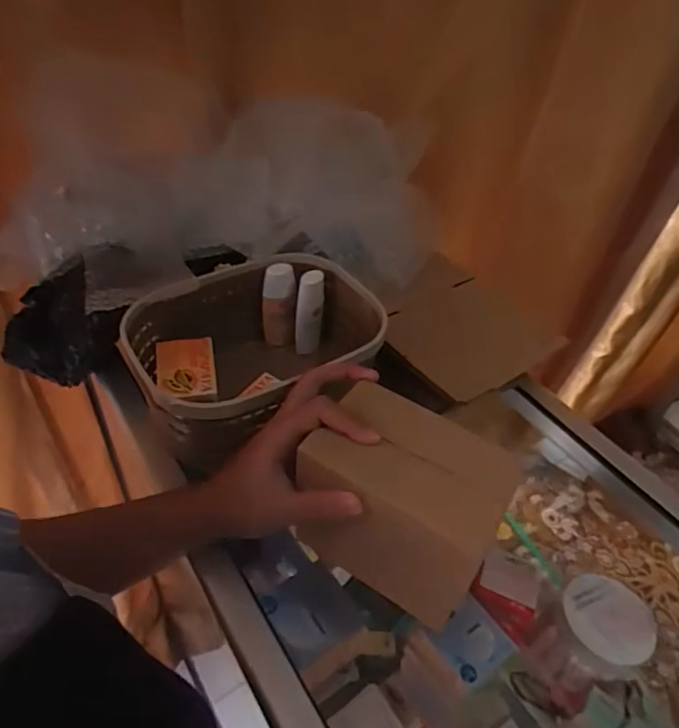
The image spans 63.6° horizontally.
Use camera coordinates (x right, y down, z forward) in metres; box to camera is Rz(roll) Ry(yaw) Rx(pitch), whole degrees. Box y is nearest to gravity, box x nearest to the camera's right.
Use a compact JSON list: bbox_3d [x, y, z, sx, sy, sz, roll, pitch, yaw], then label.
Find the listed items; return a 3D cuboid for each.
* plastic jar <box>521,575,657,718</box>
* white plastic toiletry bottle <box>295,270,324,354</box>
[{"bbox_3d":[0.243,0.277,0.542,0.079,0.129,0.079,4,44,-4],"label":"plastic jar"},{"bbox_3d":[-0.031,-0.051,0.557,0.025,0.090,0.022,7,43,0],"label":"white plastic toiletry bottle"}]

